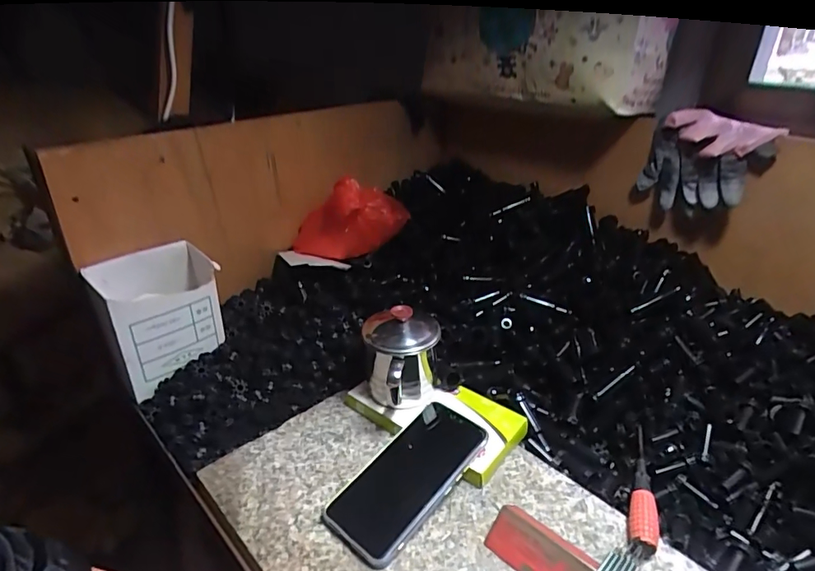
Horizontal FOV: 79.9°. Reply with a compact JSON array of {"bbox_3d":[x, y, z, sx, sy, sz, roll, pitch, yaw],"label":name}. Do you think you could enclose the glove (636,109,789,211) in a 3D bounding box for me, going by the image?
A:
[{"bbox_3d":[0.341,-0.141,0.565,0.126,0.100,0.045,25,37,36],"label":"glove"}]

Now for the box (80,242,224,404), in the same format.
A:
[{"bbox_3d":[-0.288,0.034,0.569,0.071,0.137,0.120,22,35,33],"label":"box"}]

